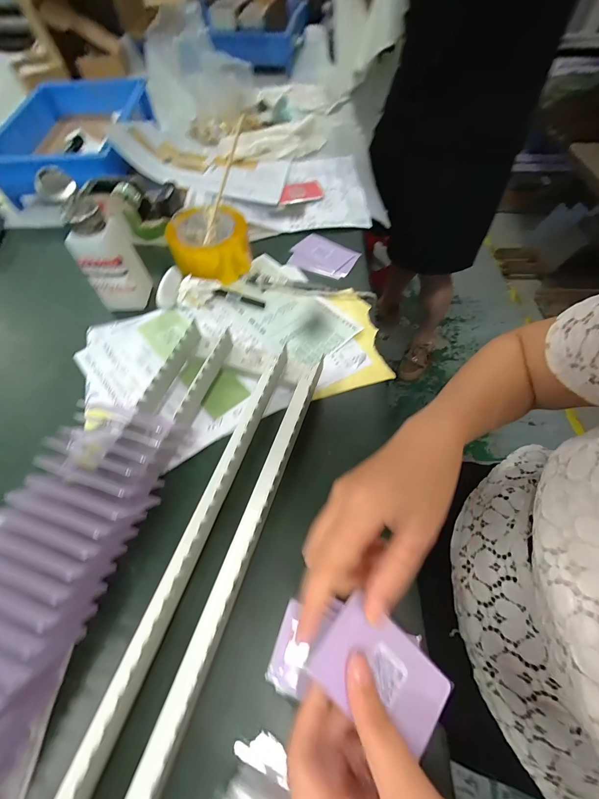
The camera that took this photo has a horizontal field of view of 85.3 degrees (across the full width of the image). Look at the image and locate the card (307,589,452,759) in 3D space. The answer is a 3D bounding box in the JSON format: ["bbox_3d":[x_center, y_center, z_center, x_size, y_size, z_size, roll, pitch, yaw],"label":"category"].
[{"bbox_3d":[0.051,0.166,0.196,0.084,0.007,0.052,44,64,1],"label":"card"}]

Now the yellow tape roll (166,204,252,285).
[{"bbox_3d":[-0.123,-0.224,0.456,0.092,0.063,0.092,-1,60,1],"label":"yellow tape roll"}]

